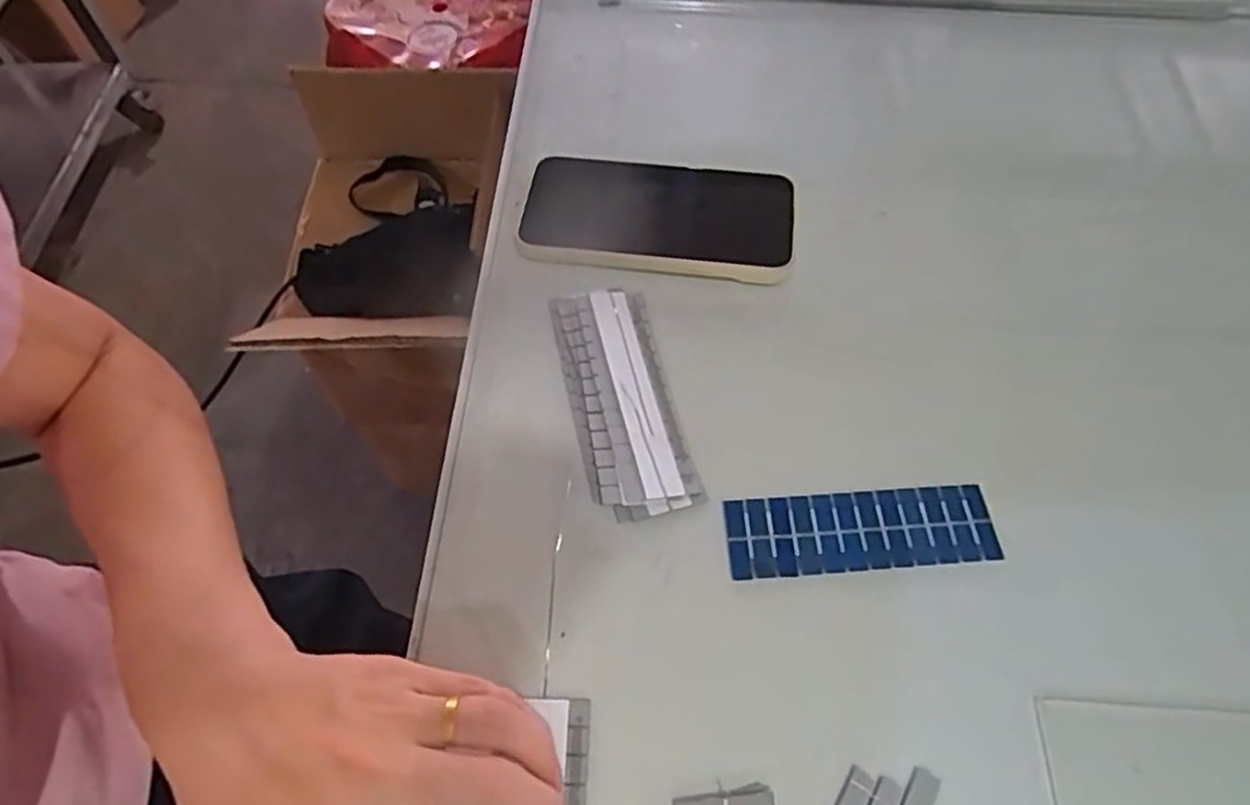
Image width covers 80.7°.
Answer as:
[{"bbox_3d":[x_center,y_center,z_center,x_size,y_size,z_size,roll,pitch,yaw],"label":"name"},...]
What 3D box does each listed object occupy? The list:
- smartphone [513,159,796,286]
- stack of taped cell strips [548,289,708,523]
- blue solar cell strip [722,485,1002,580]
[{"bbox_3d":[0.019,-0.111,0.437,0.158,0.012,0.078,6,60,3],"label":"smartphone"},{"bbox_3d":[-0.001,-0.004,0.379,0.050,0.011,0.132,-12,60,-7],"label":"stack of taped cell strips"},{"bbox_3d":[0.111,0.061,0.348,0.125,0.005,0.038,-4,60,-3],"label":"blue solar cell strip"}]

